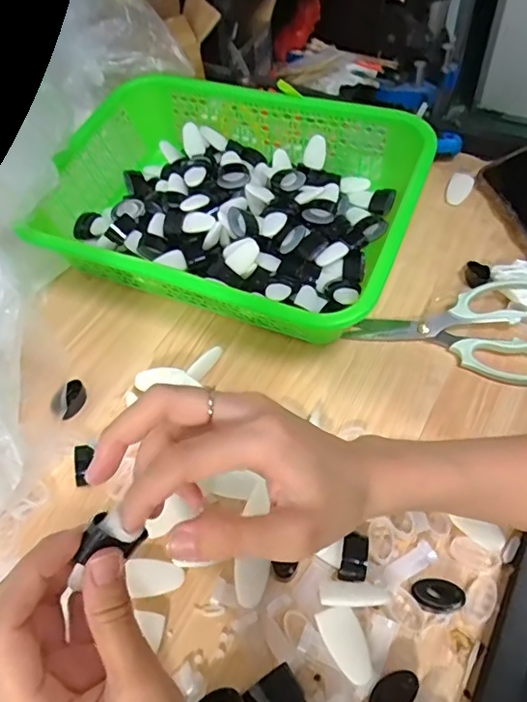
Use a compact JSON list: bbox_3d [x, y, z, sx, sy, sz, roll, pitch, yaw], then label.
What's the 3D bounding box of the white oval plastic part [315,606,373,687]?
[{"bbox_3d":[0.052,0.186,0.339,0.024,0.007,0.044,-20,59,-8],"label":"white oval plastic part"}]

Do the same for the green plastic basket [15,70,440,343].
[{"bbox_3d":[-0.045,-0.155,0.544,0.375,0.080,0.266,20,62,16],"label":"green plastic basket"}]

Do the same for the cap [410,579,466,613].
[{"bbox_3d":[0.113,0.158,0.346,0.032,0.010,0.019,1,58,6],"label":"cap"}]

